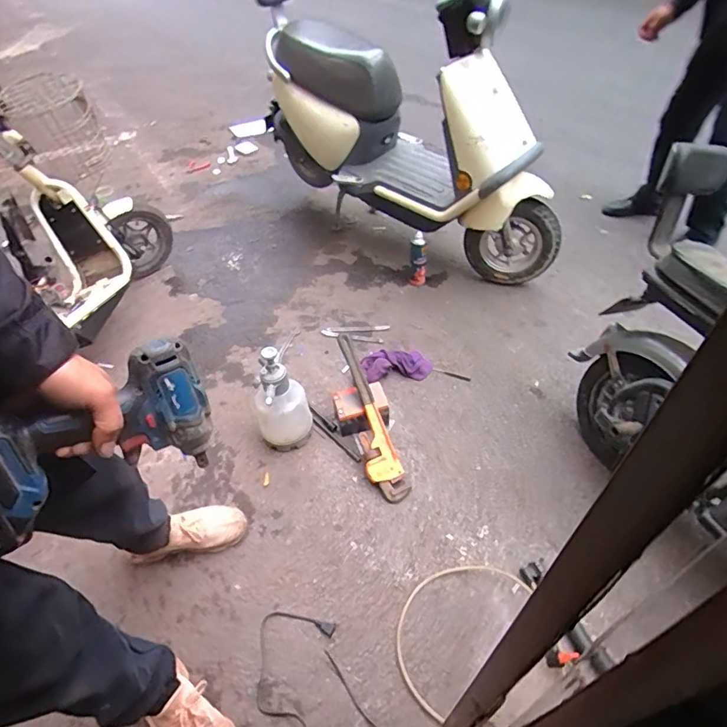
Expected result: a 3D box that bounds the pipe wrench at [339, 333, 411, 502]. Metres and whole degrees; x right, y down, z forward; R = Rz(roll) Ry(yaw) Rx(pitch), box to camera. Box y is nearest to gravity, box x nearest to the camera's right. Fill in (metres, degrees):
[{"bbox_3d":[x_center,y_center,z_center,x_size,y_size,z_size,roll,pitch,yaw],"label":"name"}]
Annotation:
[{"bbox_3d":[0.015,0.146,1.347,0.101,0.047,0.515,-13,69,-9],"label":"pipe wrench"}]

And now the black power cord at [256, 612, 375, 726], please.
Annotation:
[{"bbox_3d":[-0.116,0.680,0.968,0.253,0.018,0.336,-16,50,-11],"label":"black power cord"}]

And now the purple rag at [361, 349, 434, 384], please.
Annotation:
[{"bbox_3d":[0.114,0.008,1.572,0.231,0.048,0.141,-14,50,-10],"label":"purple rag"}]

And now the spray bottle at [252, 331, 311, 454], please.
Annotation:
[{"bbox_3d":[-0.227,0.102,1.289,0.157,0.331,0.122,-23,52,-17],"label":"spray bottle"}]

